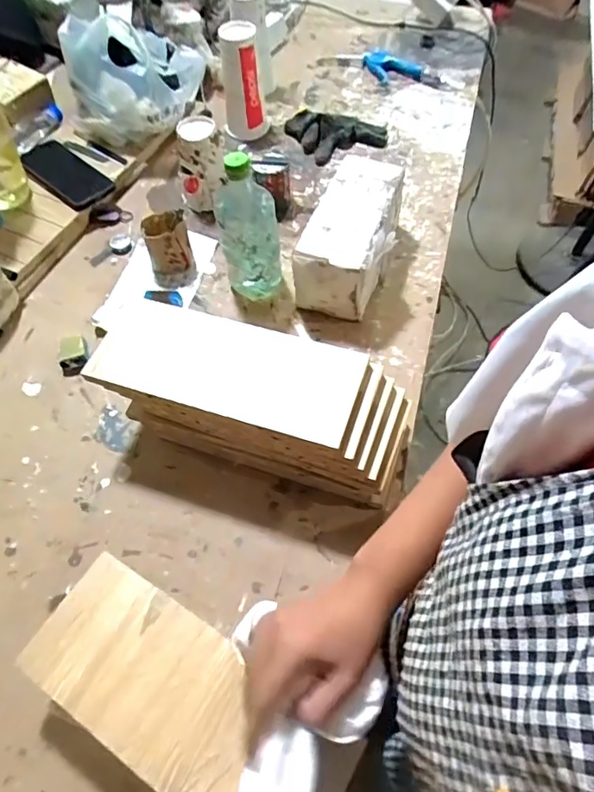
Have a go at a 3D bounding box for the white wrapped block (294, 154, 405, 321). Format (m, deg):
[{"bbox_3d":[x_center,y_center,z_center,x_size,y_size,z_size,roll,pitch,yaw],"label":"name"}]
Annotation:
[{"bbox_3d":[0.088,-0.232,0.771,0.113,0.111,0.249,17,60,12],"label":"white wrapped block"}]

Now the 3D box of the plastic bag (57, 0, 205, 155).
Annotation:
[{"bbox_3d":[-0.291,-0.624,0.968,0.210,0.164,0.282,23,58,11],"label":"plastic bag"}]

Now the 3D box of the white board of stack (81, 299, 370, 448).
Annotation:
[{"bbox_3d":[-0.081,-0.035,0.580,0.298,0.017,0.123,19,57,8],"label":"white board of stack"}]

